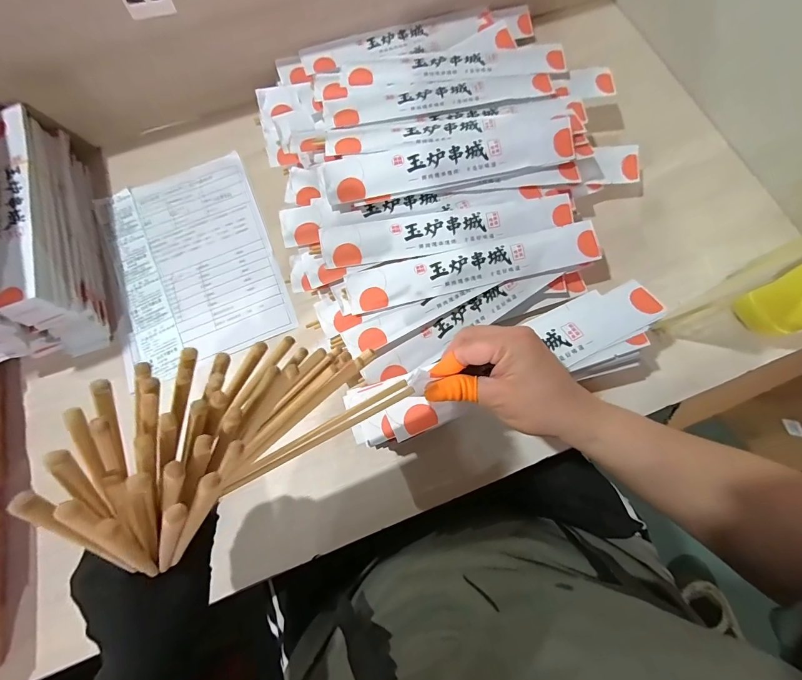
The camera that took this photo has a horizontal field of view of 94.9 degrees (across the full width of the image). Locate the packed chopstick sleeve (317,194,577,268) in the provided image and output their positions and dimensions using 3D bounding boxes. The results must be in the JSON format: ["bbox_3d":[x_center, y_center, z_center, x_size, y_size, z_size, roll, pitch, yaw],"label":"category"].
[{"bbox_3d":[0.052,-0.123,0.409,0.274,0.015,0.053,-10,73,-1],"label":"packed chopstick sleeve"}]

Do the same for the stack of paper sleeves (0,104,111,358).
[{"bbox_3d":[-0.434,-0.135,0.452,0.073,0.087,0.312,-20,73,-3],"label":"stack of paper sleeves"}]

